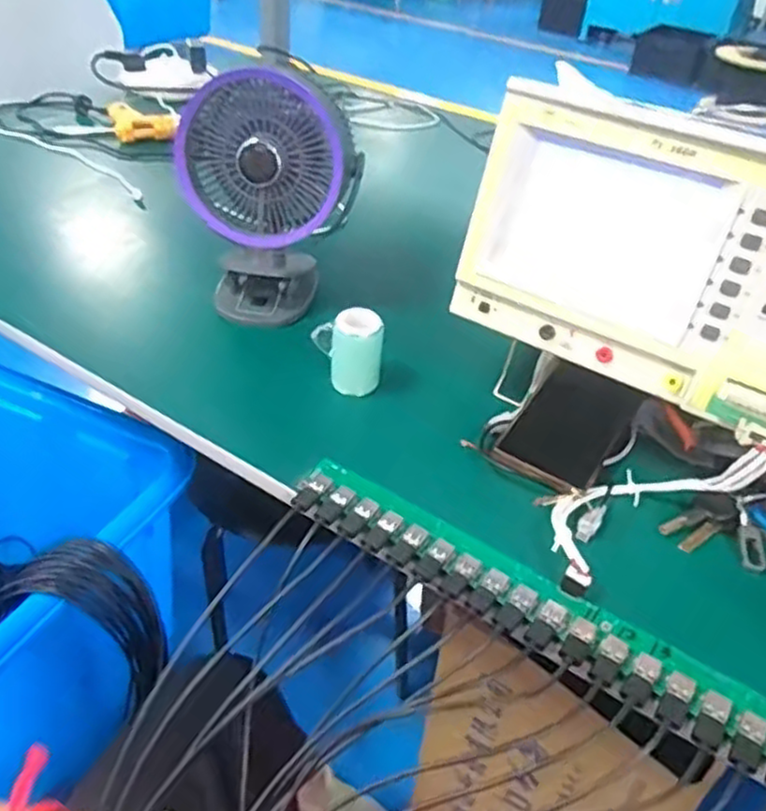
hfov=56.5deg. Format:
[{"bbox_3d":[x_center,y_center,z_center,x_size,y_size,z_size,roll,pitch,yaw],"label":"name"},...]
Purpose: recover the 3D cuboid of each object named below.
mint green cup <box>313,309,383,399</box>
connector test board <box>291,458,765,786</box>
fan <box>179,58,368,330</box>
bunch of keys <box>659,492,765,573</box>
[{"bbox_3d":[-0.030,-0.046,0.600,0.059,0.069,0.040,4,39,-2],"label":"mint green cup"},{"bbox_3d":[0.104,0.130,0.439,0.374,0.013,0.058,27,44,24],"label":"connector test board"},{"bbox_3d":[-0.103,-0.182,0.644,0.160,0.204,0.078,0,39,-7],"label":"fan"},{"bbox_3d":[0.255,0.087,0.503,0.110,0.019,0.060,1,39,-6],"label":"bunch of keys"}]

